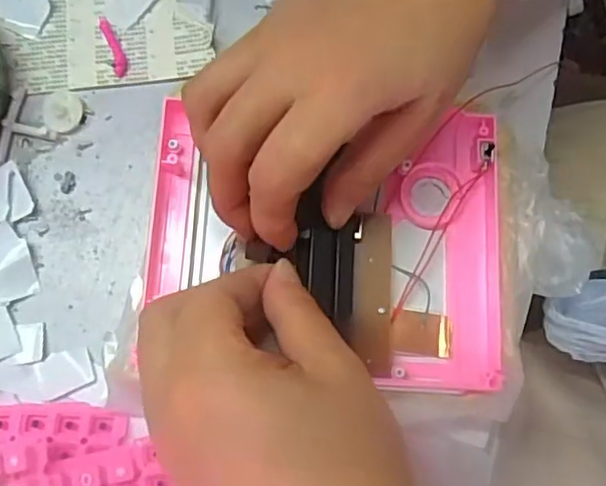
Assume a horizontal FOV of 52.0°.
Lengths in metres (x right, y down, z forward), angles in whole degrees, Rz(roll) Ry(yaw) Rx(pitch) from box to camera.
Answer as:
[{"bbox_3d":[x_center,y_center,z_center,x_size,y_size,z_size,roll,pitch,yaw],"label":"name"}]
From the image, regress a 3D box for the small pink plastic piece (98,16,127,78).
[{"bbox_3d":[-0.107,-0.112,0.351,0.008,0.005,0.038,-21,78,-4],"label":"small pink plastic piece"}]

